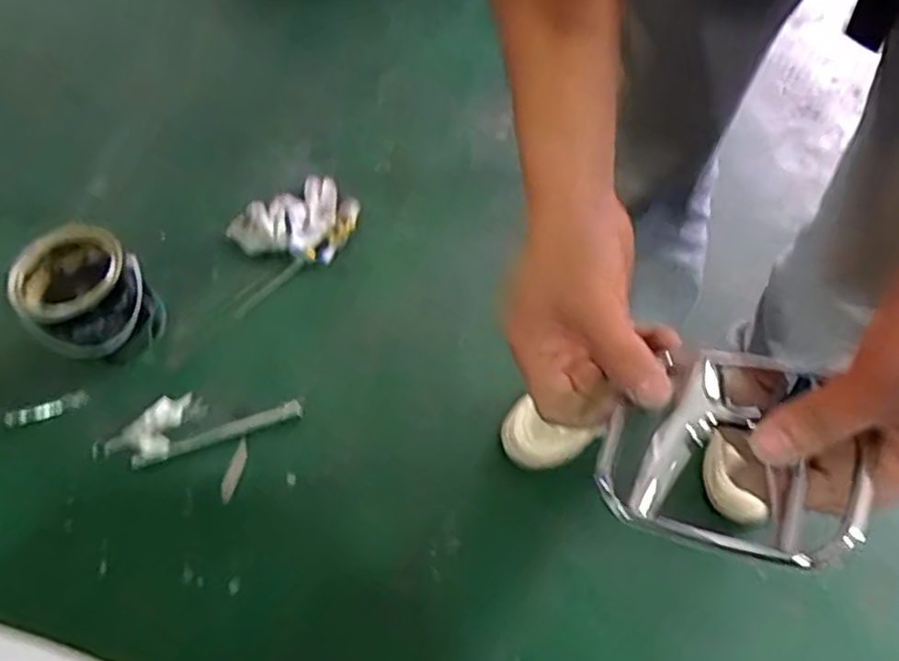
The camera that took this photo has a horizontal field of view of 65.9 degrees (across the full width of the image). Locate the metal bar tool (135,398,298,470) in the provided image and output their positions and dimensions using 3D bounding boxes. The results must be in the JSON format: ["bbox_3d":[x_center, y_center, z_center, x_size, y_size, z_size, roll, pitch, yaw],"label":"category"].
[{"bbox_3d":[-0.337,0.152,1.011,0.245,0.020,0.024,-18,58,-6],"label":"metal bar tool"}]

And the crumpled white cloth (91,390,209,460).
[{"bbox_3d":[-0.435,0.148,1.015,0.156,0.028,0.073,-39,62,-18],"label":"crumpled white cloth"}]

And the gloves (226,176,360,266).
[{"bbox_3d":[-0.260,-0.192,1.207,0.206,0.045,0.174,-41,63,-19],"label":"gloves"}]

